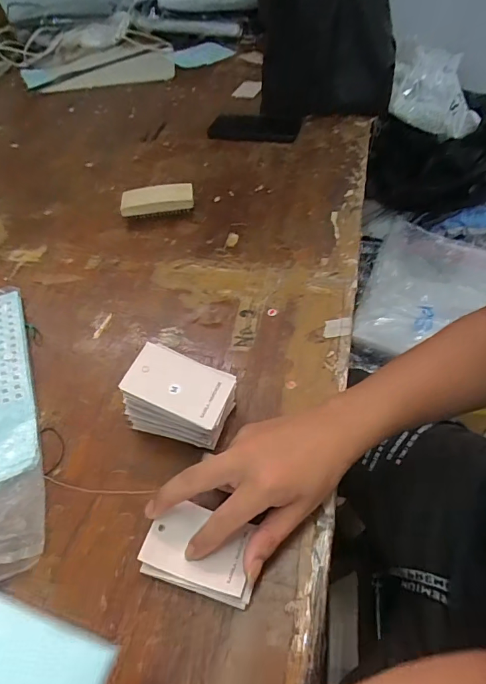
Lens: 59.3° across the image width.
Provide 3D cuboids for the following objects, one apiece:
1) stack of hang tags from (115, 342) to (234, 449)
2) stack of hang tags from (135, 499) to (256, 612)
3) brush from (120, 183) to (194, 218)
[{"bbox_3d":[-0.052,0.047,0.366,0.085,0.057,0.060,18,53,17],"label":"stack of hang tags"},{"bbox_3d":[-0.029,0.149,0.308,0.080,0.013,0.052,12,52,12],"label":"stack of hang tags"},{"bbox_3d":[-0.118,-0.195,0.596,0.097,0.036,0.034,-7,50,-3],"label":"brush"}]

